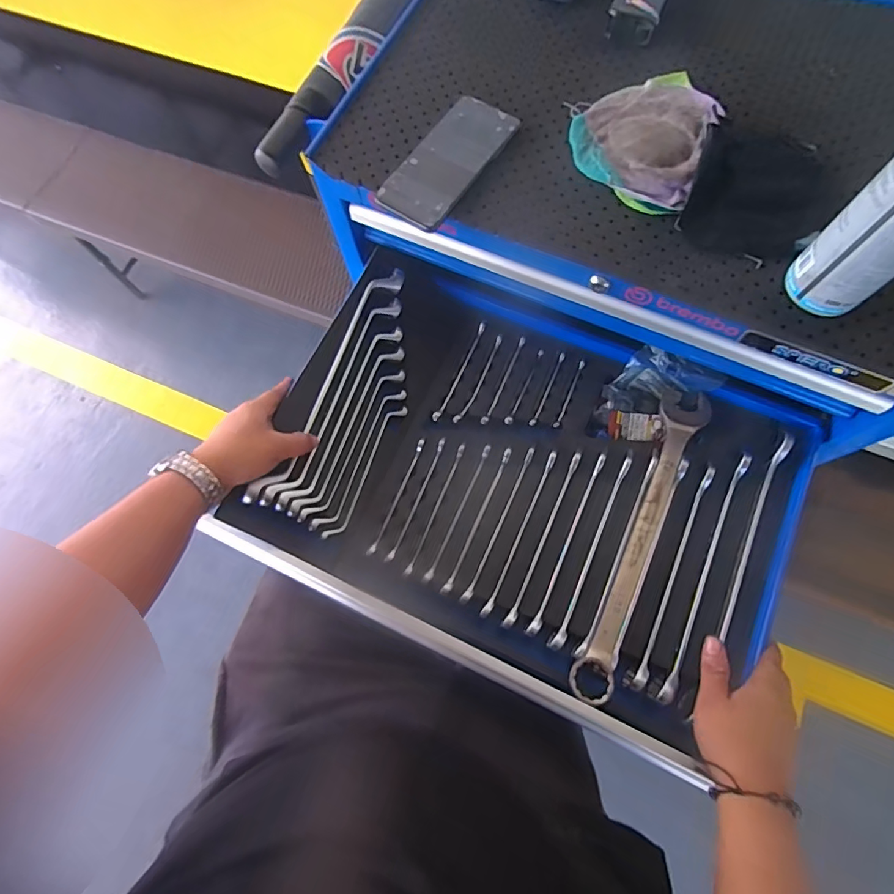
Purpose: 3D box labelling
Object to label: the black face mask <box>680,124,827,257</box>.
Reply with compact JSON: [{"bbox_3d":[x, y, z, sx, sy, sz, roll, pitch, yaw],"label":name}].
[{"bbox_3d":[0.295,-0.248,0.463,0.115,0.026,0.147,22,74,9],"label":"black face mask"}]

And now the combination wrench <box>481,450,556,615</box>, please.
[{"bbox_3d":[0.084,0.095,0.544,0.010,0.016,0.200,24,74,10],"label":"combination wrench"}]

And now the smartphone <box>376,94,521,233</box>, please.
[{"bbox_3d":[0.002,-0.296,0.498,0.076,0.013,0.160,34,76,12],"label":"smartphone"}]

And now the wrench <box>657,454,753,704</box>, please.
[{"bbox_3d":[0.276,0.133,0.511,0.011,0.027,0.276,24,74,10],"label":"wrench"}]

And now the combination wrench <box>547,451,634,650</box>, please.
[{"bbox_3d":[0.163,0.111,0.533,0.014,0.023,0.230,25,75,10],"label":"combination wrench"}]

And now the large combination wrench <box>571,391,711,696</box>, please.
[{"bbox_3d":[0.213,0.092,0.528,0.051,0.021,0.361,25,75,10],"label":"large combination wrench"}]

